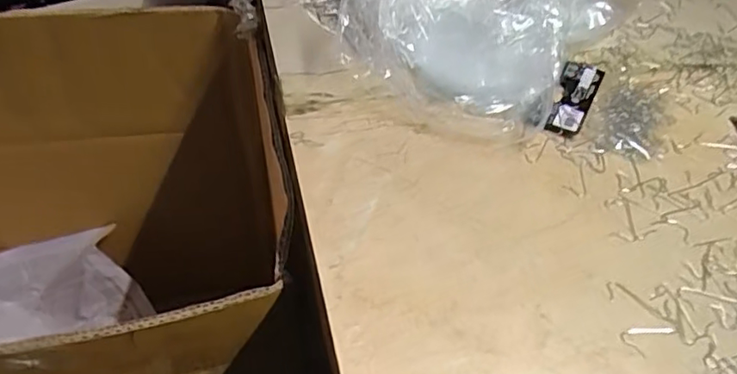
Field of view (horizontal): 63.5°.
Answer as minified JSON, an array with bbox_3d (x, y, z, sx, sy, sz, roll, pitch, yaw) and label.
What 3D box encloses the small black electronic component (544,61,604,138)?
[{"bbox_3d":[0.166,-0.073,0.476,0.030,0.006,0.106,20,47,16],"label":"small black electronic component"}]

